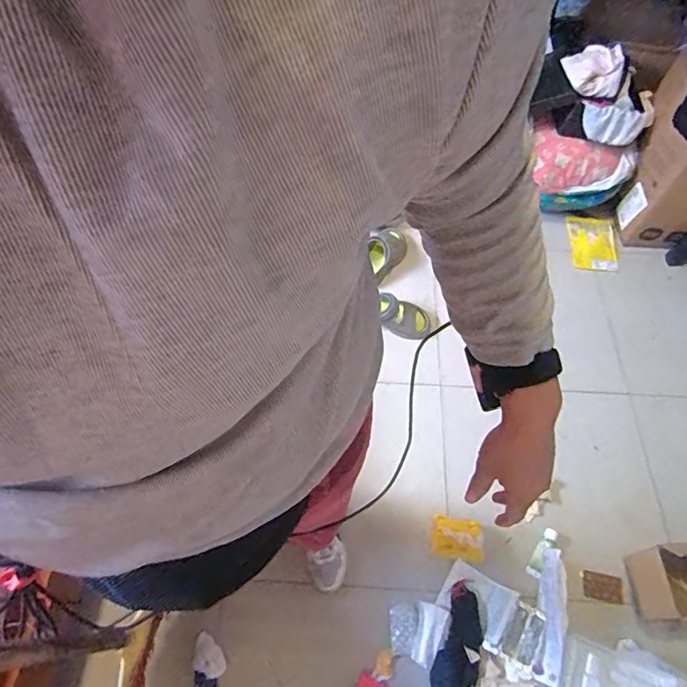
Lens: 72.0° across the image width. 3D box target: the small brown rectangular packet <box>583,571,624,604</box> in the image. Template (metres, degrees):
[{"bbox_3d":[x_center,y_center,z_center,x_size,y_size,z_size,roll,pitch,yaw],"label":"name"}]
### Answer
[{"bbox_3d":[0.670,0.630,1.219,0.090,0.009,0.067,10,56,12],"label":"small brown rectangular packet"}]

